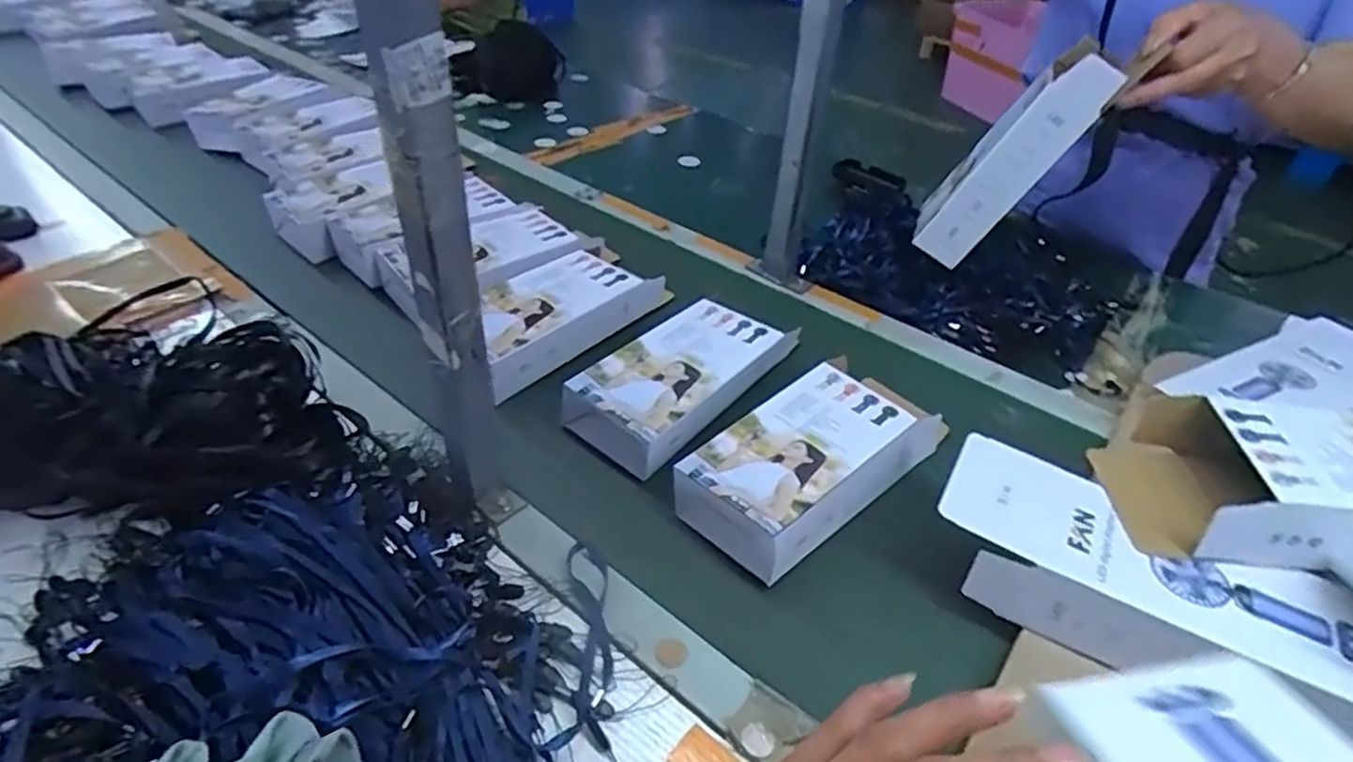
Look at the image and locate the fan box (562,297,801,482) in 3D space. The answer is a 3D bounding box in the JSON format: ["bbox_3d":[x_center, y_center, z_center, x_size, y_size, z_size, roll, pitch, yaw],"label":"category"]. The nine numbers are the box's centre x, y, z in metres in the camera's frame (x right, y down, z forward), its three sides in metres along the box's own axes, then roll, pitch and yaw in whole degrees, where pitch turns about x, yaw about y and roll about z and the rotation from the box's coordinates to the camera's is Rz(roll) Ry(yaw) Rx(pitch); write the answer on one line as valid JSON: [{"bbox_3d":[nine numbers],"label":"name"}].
[{"bbox_3d":[0.007,-0.010,0.643,0.098,0.051,0.215,31,51,28],"label":"fan box"}]

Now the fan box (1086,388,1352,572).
[{"bbox_3d":[0.438,0.067,0.478,0.243,0.049,0.111,3,43,3],"label":"fan box"}]

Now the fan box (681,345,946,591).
[{"bbox_3d":[0.111,0.056,0.566,0.220,0.053,0.109,-31,51,-30],"label":"fan box"}]

